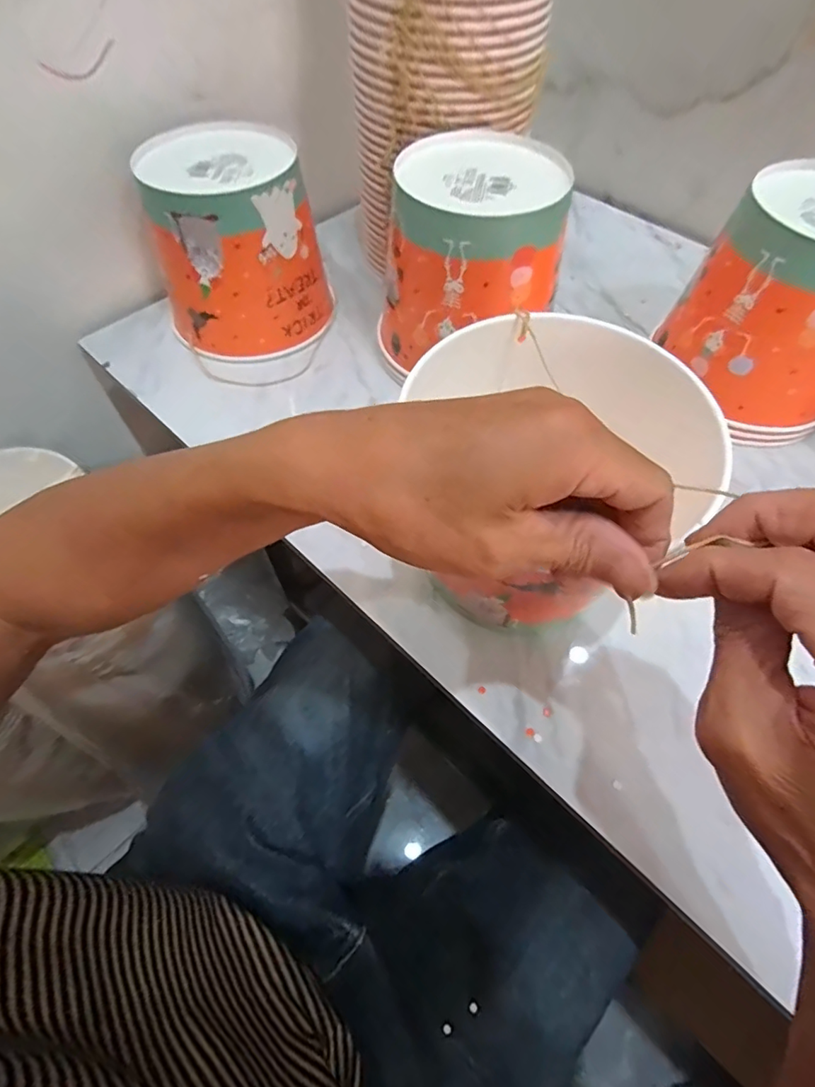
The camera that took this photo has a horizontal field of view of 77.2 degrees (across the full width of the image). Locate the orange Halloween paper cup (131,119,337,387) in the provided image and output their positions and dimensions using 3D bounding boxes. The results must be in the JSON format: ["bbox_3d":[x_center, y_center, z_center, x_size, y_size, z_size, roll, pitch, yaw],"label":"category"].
[{"bbox_3d":[-0.152,-0.258,0.459,0.136,0.143,0.139,0,59,0],"label":"orange Halloween paper cup"}]

